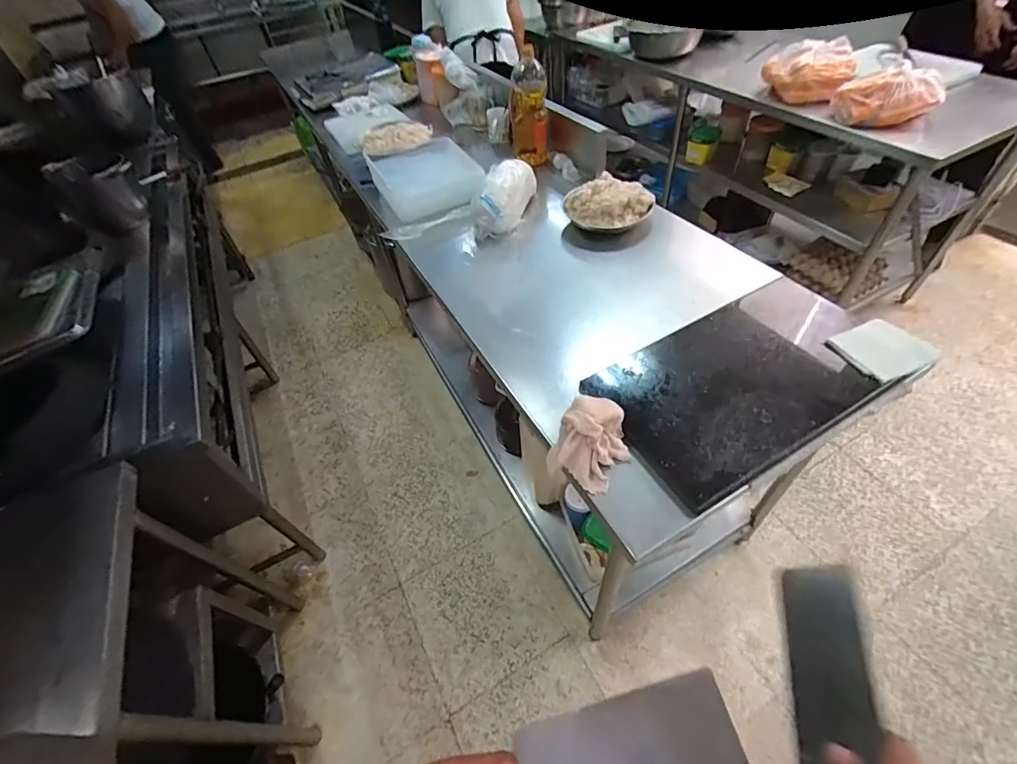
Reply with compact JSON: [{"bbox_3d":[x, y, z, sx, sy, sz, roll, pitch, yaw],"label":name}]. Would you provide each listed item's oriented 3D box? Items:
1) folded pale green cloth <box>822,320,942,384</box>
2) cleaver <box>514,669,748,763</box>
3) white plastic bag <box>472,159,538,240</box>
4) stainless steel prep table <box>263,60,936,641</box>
[{"bbox_3d":[0.700,-0.063,0.820,0.163,0.014,0.125,-21,49,-13],"label":"folded pale green cloth"},{"bbox_3d":[0.065,0.367,0.413,0.300,0.022,0.092,-22,73,-2],"label":"cleaver"},{"bbox_3d":[-0.008,-0.545,1.302,0.128,0.123,0.283,17,65,21],"label":"white plastic bag"},{"bbox_3d":[0.050,-0.229,1.539,0.679,0.858,1.834,-27,52,-15],"label":"stainless steel prep table"}]

